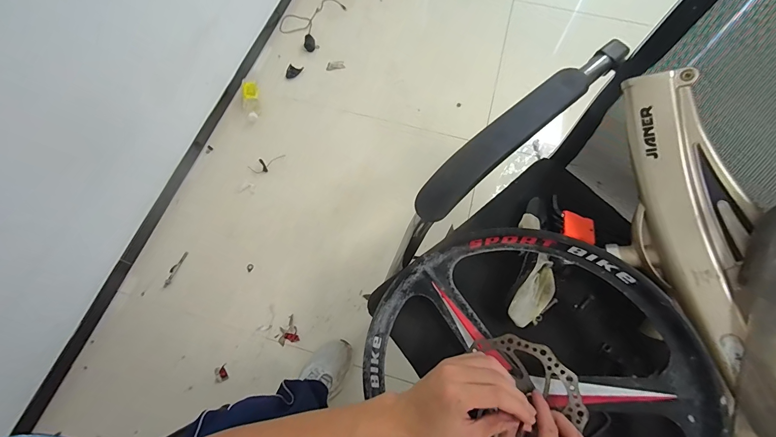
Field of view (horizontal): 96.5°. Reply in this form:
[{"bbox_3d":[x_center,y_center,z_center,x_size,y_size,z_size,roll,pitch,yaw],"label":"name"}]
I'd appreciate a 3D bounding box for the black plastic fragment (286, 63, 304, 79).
[{"bbox_3d":[-0.362,-0.564,1.341,0.057,0.006,0.068,15,71,-9],"label":"black plastic fragment"}]

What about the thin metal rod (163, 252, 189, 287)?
[{"bbox_3d":[-0.625,0.150,1.020,0.020,0.010,0.111,20,69,9],"label":"thin metal rod"}]

